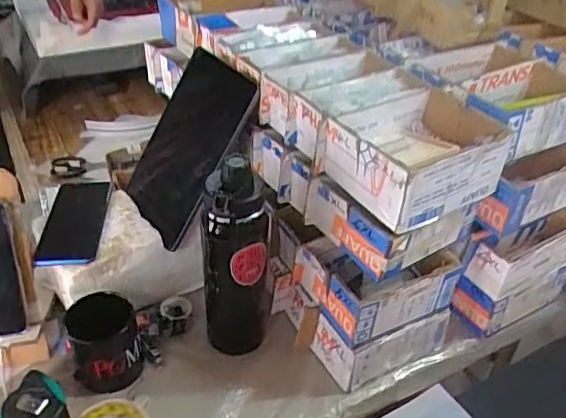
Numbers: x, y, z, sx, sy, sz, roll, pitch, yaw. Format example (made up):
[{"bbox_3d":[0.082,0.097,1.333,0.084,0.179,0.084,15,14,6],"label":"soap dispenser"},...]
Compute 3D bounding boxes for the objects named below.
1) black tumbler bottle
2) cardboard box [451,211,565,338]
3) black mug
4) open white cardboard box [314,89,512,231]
[{"bbox_3d":[-0.060,0.079,0.710,0.083,0.300,0.074,2,37,-1],"label":"black tumbler bottle"},{"bbox_3d":[0.329,0.087,0.790,0.173,0.147,0.056,-18,41,-25],"label":"cardboard box"},{"bbox_3d":[-0.221,0.167,0.703,0.082,0.109,0.080,-10,38,-16],"label":"black mug"},{"bbox_3d":[0.148,-0.062,0.645,0.171,0.075,0.139,-20,42,-27],"label":"open white cardboard box"}]

